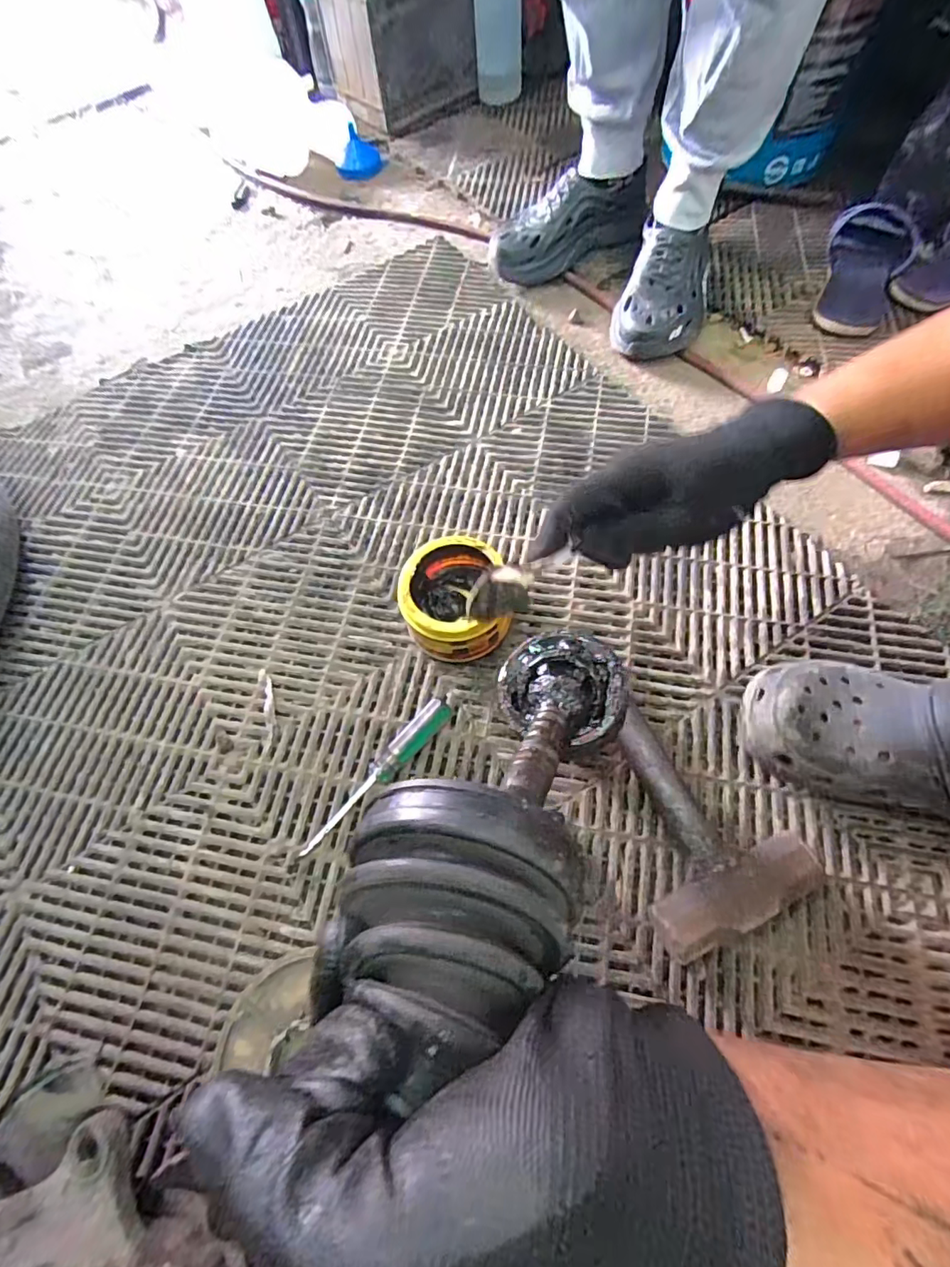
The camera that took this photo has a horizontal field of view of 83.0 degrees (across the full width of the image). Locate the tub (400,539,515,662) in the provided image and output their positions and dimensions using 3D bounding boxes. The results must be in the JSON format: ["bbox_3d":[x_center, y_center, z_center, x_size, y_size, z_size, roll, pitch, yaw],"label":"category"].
[{"bbox_3d":[-0.021,-0.034,0.523,0.097,0.073,0.109,-7,65,-1],"label":"tub"}]

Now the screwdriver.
[{"bbox_3d":[-0.085,0.123,0.471,0.023,0.026,0.166,42,73,19],"label":"screwdriver"}]

